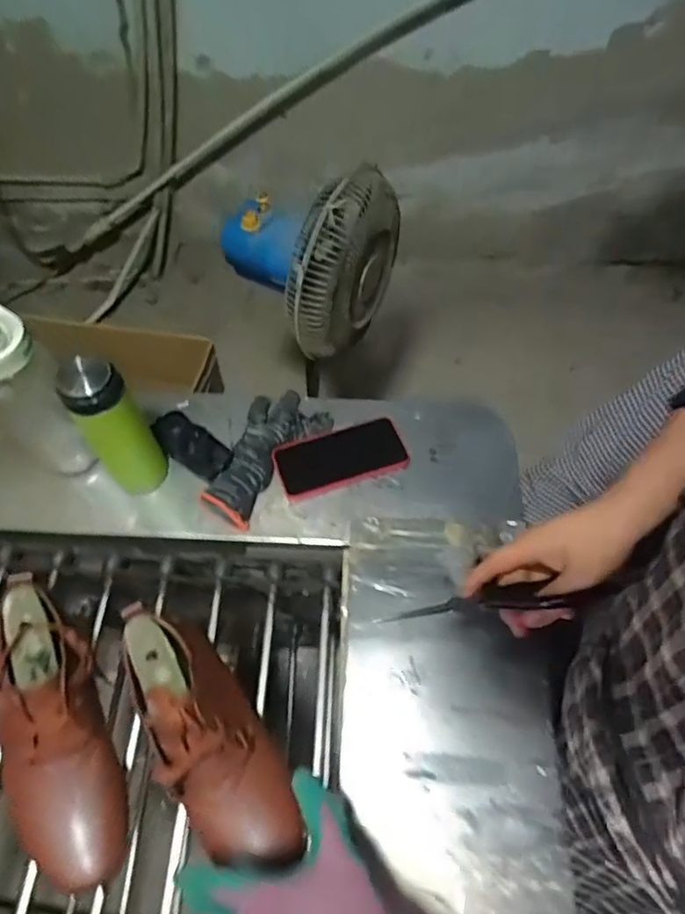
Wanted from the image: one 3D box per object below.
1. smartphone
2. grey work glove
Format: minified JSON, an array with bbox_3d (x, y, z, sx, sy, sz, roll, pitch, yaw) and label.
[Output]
[{"bbox_3d":[-0.002,-0.001,0.728,0.162,0.012,0.080,-19,61,-6],"label":"smartphone"},{"bbox_3d":[-0.101,-0.007,0.716,0.090,0.034,0.186,27,66,18],"label":"grey work glove"}]

